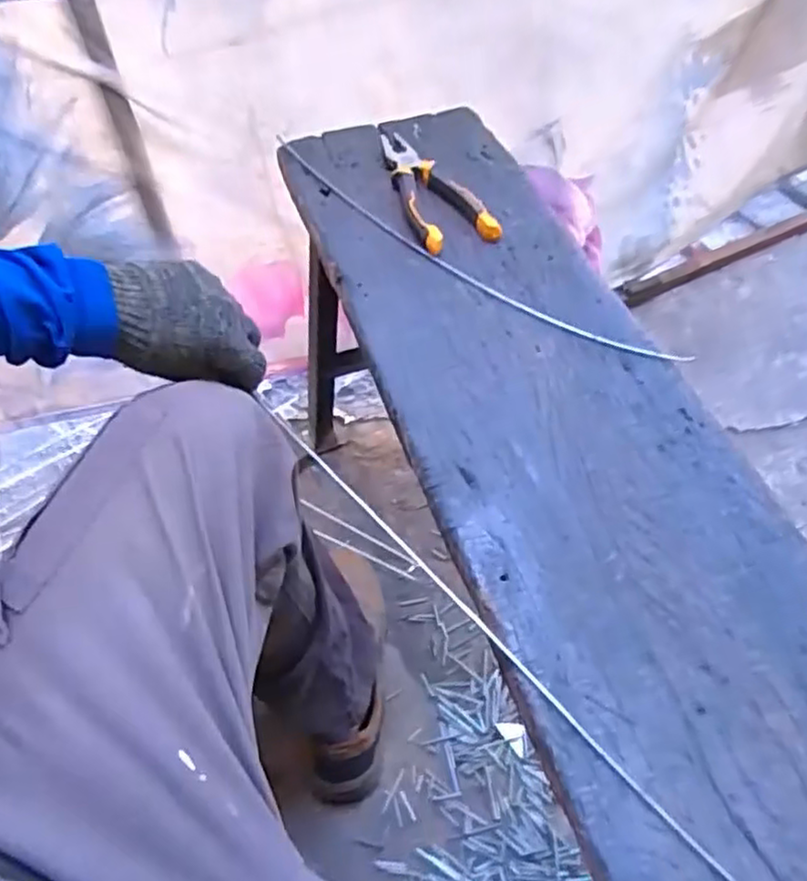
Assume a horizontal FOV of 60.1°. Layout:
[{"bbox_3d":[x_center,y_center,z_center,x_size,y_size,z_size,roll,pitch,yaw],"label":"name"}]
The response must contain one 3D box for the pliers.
[{"bbox_3d":[0.030,-0.279,0.753,0.080,0.023,0.199,-17,60,-9],"label":"pliers"}]

